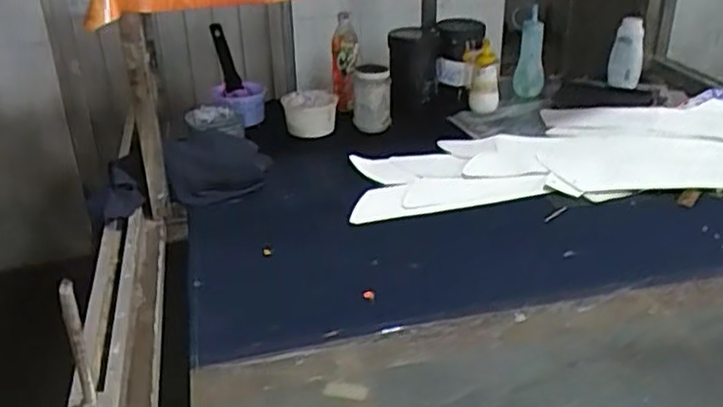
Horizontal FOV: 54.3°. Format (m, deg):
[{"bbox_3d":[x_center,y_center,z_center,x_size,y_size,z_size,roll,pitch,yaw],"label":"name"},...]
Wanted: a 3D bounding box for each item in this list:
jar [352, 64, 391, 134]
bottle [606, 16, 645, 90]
[{"bbox_3d":[0.022,-0.236,1.569,0.081,0.138,0.082,0,27,0],"label":"jar"},{"bbox_3d":[0.658,-0.380,1.741,0.077,0.146,0.073,13,28,16],"label":"bottle"}]

